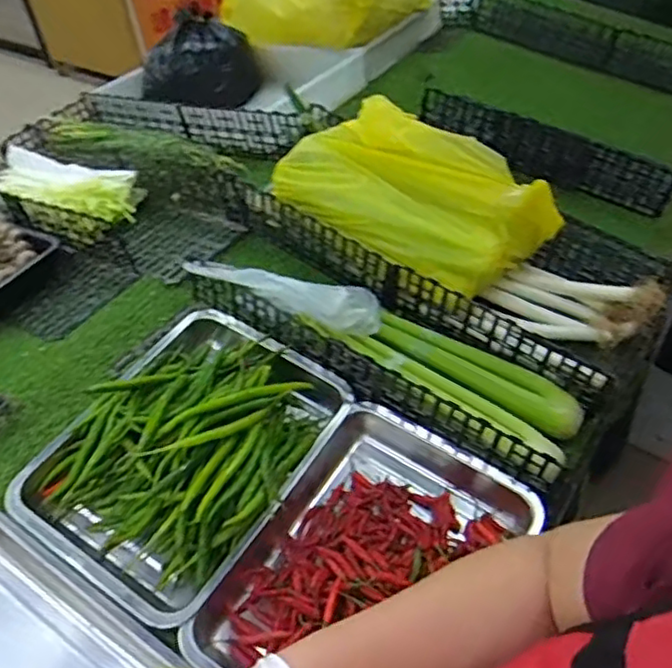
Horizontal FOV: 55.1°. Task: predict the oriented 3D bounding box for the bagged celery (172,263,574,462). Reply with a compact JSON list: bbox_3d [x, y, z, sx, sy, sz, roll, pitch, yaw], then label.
[{"bbox_3d":[0.064,0.005,0.940,0.595,0.072,0.150,26,50,4],"label":"bagged celery"}]

